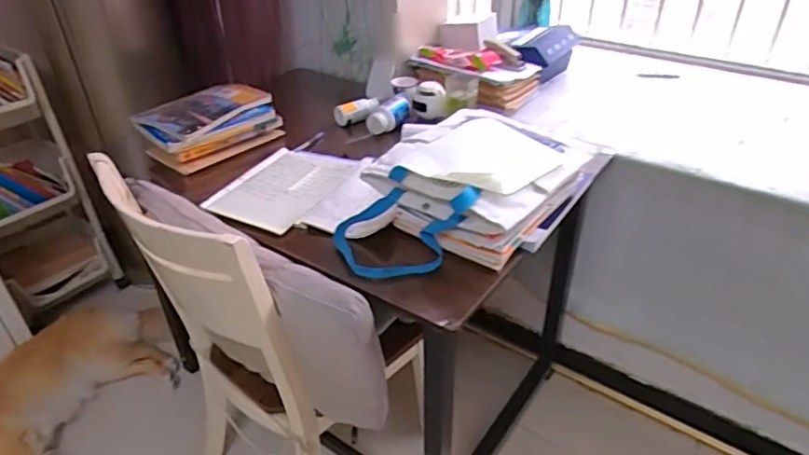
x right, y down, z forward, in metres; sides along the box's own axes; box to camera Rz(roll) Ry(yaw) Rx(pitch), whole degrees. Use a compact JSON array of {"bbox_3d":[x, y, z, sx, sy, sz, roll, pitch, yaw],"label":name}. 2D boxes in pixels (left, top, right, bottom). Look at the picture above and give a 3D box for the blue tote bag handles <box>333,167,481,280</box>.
[{"bbox_3d":[-0.003,-0.008,0.901,0.216,0.148,0.118,-5,35,-5],"label":"blue tote bag handles"}]

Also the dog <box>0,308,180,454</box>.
[{"bbox_3d":[-0.937,0.504,1.493,0.427,0.213,0.741,22,41,30],"label":"dog"}]

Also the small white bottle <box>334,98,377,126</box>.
[{"bbox_3d":[-0.113,-0.272,1.322,0.108,0.040,0.044,-20,35,3],"label":"small white bottle"}]

